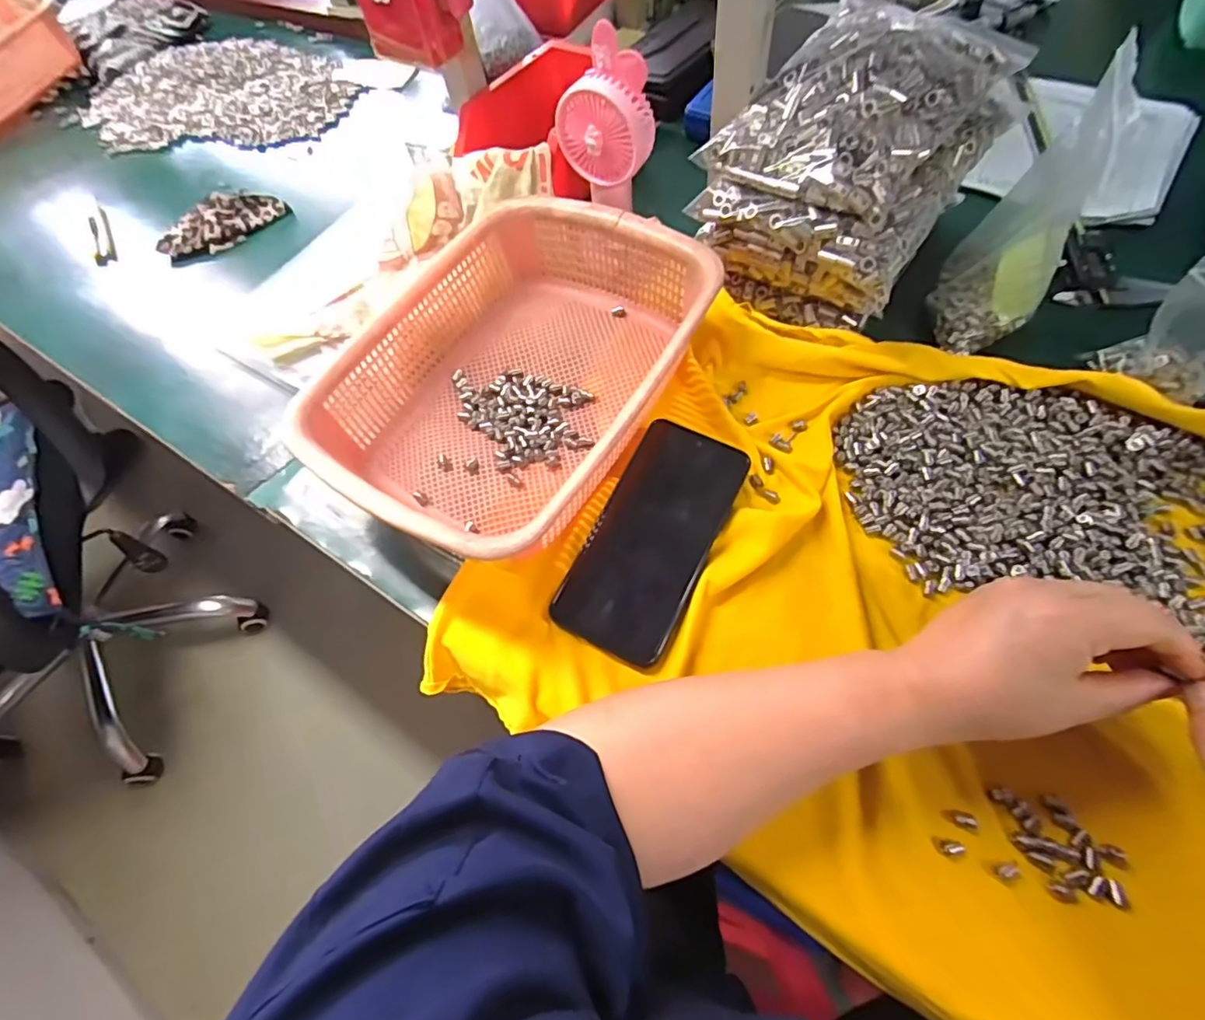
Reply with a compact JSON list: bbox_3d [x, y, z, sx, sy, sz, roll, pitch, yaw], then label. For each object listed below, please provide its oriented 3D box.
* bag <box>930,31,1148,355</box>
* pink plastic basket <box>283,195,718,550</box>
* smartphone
[{"bbox_3d":[0.311,-0.210,0.409,0.071,0.190,0.077,33,48,18],"label":"bag"},{"bbox_3d":[-0.059,-0.103,0.427,0.217,0.070,0.296,26,68,19],"label":"pink plastic basket"},{"bbox_3d":[0.034,0.017,0.386,0.076,0.008,0.161,24,74,13],"label":"smartphone"}]

